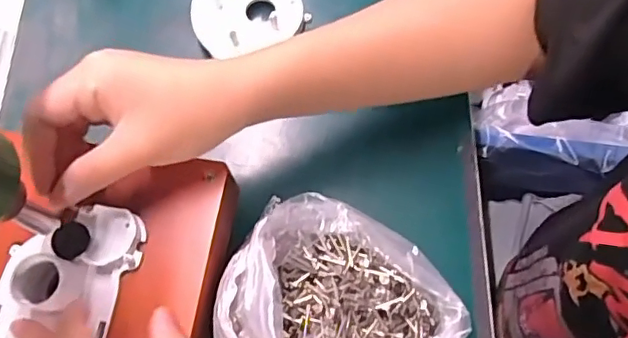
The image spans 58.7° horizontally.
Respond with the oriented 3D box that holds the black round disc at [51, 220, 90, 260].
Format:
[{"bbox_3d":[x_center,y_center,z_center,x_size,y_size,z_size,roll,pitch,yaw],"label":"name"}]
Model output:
[{"bbox_3d":[-0.133,0.039,0.305,0.020,0.004,0.020,-1,70,2],"label":"black round disc"}]

